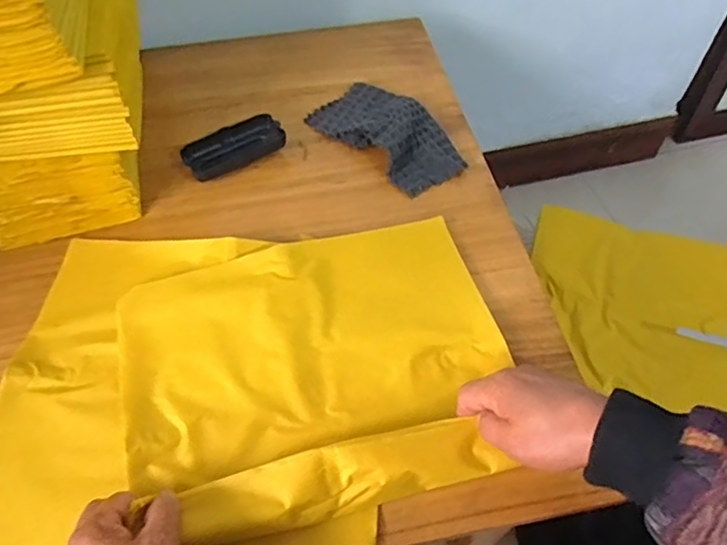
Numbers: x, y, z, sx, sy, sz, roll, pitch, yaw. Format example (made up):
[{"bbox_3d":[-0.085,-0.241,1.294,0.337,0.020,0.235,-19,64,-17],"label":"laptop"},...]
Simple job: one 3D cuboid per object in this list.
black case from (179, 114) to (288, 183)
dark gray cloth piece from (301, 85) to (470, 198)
[{"bbox_3d":[-0.146,-0.142,0.635,0.111,0.024,0.044,-29,60,-19],"label":"black case"},{"bbox_3d":[0.032,-0.164,0.640,0.183,0.031,0.100,38,63,24],"label":"dark gray cloth piece"}]

